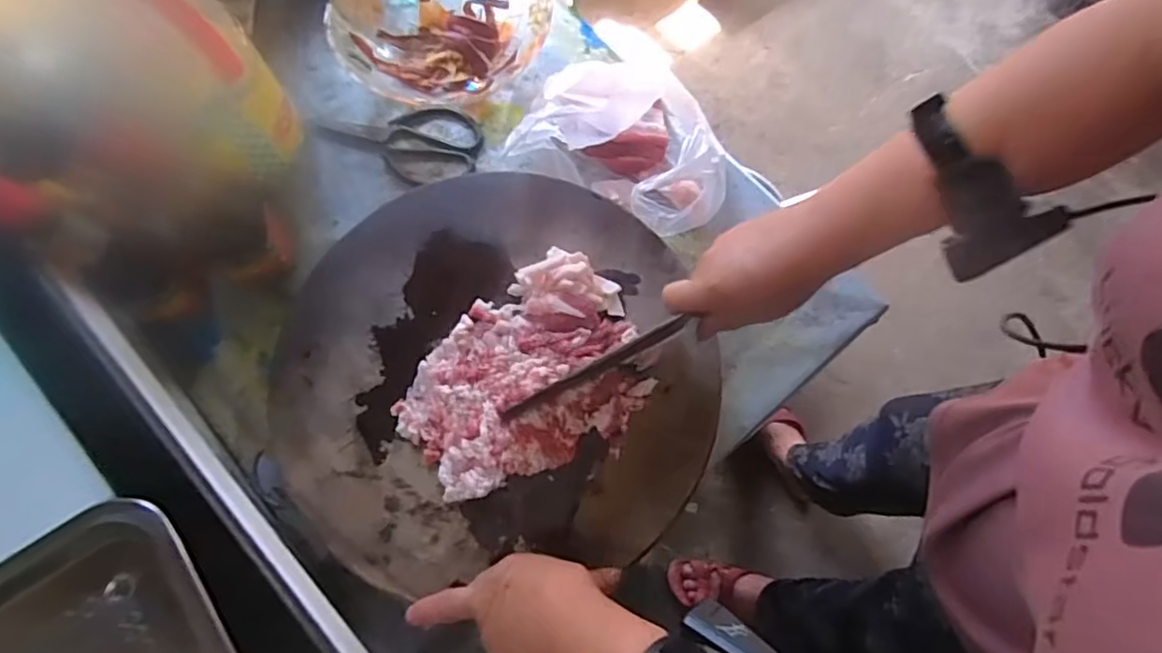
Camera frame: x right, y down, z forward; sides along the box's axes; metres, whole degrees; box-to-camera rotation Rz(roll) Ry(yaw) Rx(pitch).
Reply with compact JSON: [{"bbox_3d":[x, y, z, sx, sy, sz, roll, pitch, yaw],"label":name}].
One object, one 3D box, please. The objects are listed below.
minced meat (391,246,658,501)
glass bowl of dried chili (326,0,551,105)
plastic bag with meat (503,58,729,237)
[{"bbox_3d":[-0.051,0.037,0.527,0.203,0.040,0.157,-23,75,-9],"label":"minced meat"},{"bbox_3d":[-0.153,-0.328,0.671,0.211,0.068,0.177,-21,75,-9],"label":"glass bowl of dried chili"},{"bbox_3d":[0.051,-0.178,0.595,0.190,0.120,0.137,31,74,7],"label":"plastic bag with meat"}]

